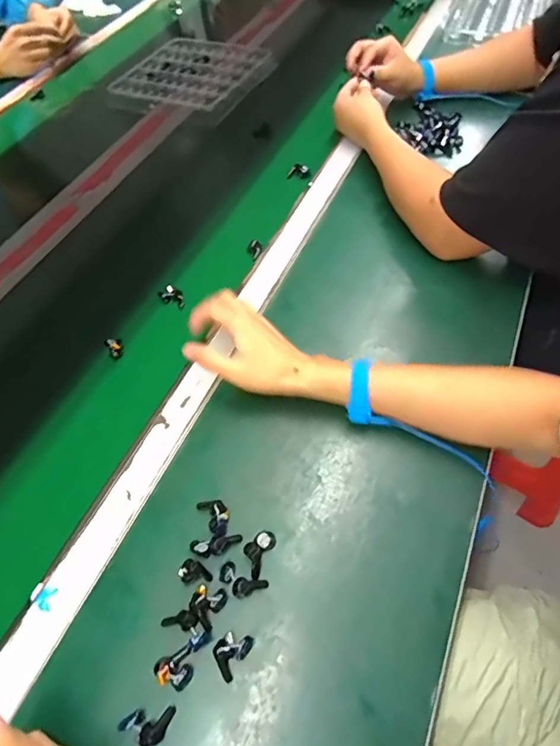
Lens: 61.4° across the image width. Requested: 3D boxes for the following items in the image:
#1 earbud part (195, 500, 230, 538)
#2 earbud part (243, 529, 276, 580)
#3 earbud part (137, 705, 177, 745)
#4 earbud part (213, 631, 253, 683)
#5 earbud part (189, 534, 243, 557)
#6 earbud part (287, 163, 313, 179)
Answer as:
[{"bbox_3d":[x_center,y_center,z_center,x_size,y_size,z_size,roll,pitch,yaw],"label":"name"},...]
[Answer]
[{"bbox_3d":[-0.062,0.133,0.450,0.023,0.014,0.042,-32,59,-16],"label":"earbud part"},{"bbox_3d":[-0.021,0.162,0.430,0.020,0.014,0.041,21,60,19],"label":"earbud part"},{"bbox_3d":[-0.094,0.274,0.364,0.015,0.009,0.035,33,24,24],"label":"earbud part"},{"bbox_3d":[-0.040,0.228,0.386,0.024,0.016,0.035,30,63,23],"label":"earbud part"},{"bbox_3d":[-0.059,0.158,0.434,0.046,0.008,0.016,-12,55,-3],"label":"earbud part"},{"bbox_3d":[0.031,-0.323,0.756,0.040,0.016,0.018,0,56,5],"label":"earbud part"}]

